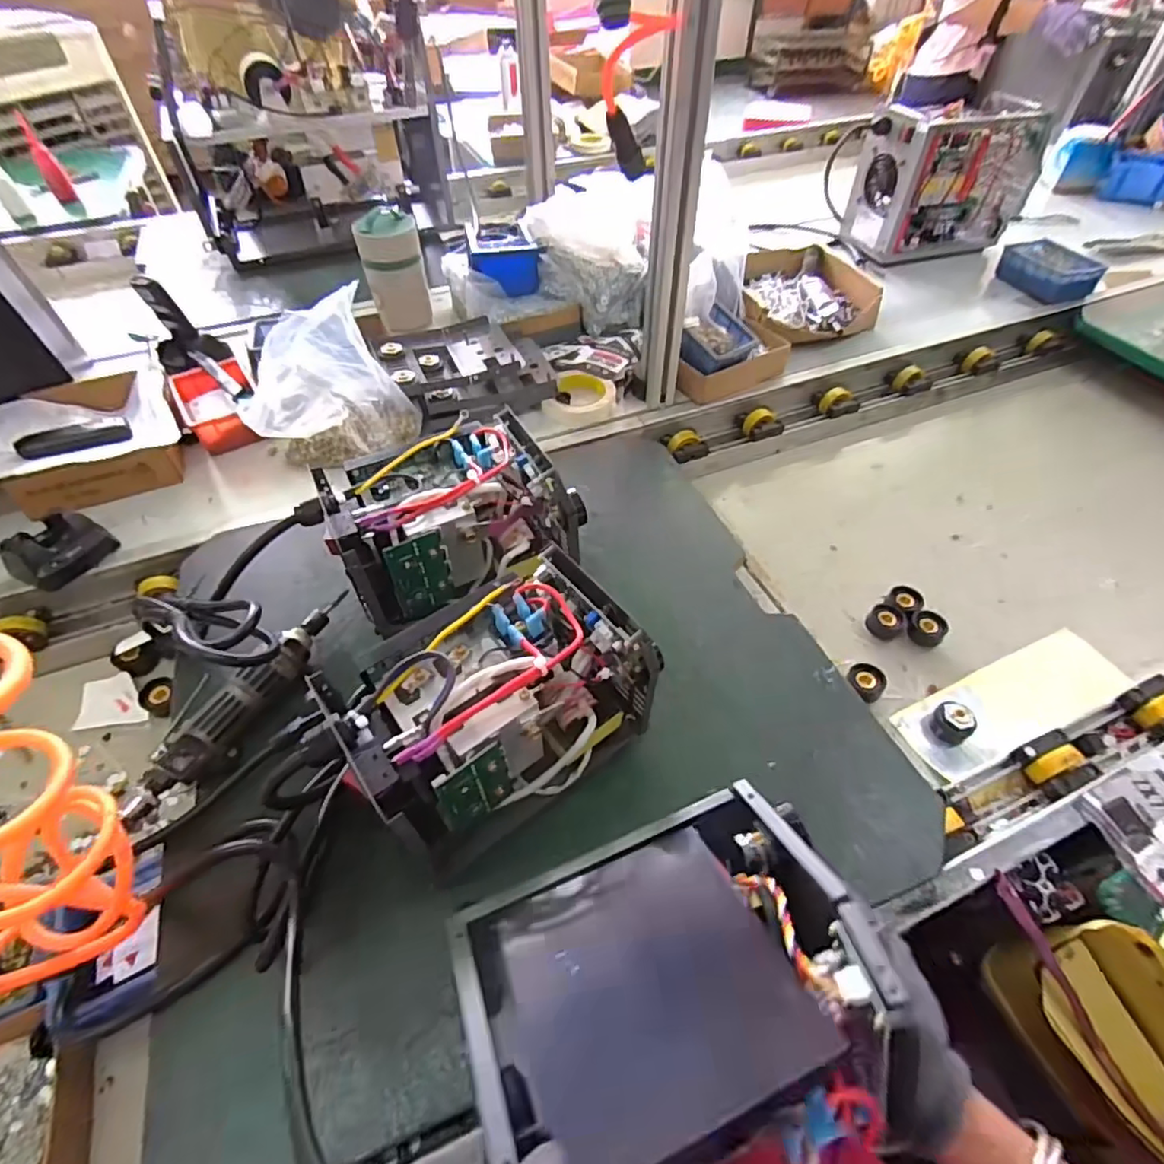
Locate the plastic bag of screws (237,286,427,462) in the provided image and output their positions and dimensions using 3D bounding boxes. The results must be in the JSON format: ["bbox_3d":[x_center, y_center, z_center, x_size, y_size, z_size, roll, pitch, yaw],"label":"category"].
[{"bbox_3d":[-0.306,-0.236,0.721,0.184,0.181,0.101,-17,52,-13],"label":"plastic bag of screws"}]

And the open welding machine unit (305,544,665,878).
[{"bbox_3d":[-0.057,0.096,0.448,0.225,0.162,0.109,-30,56,-22],"label":"open welding machine unit"}]

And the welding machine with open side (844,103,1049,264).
[{"bbox_3d":[0.663,-0.758,1.121,0.324,0.222,0.165,-13,51,-10],"label":"welding machine with open side"}]

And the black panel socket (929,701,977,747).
[{"bbox_3d":[0.381,0.146,0.612,0.031,0.041,0.037,-29,56,-21],"label":"black panel socket"}]

